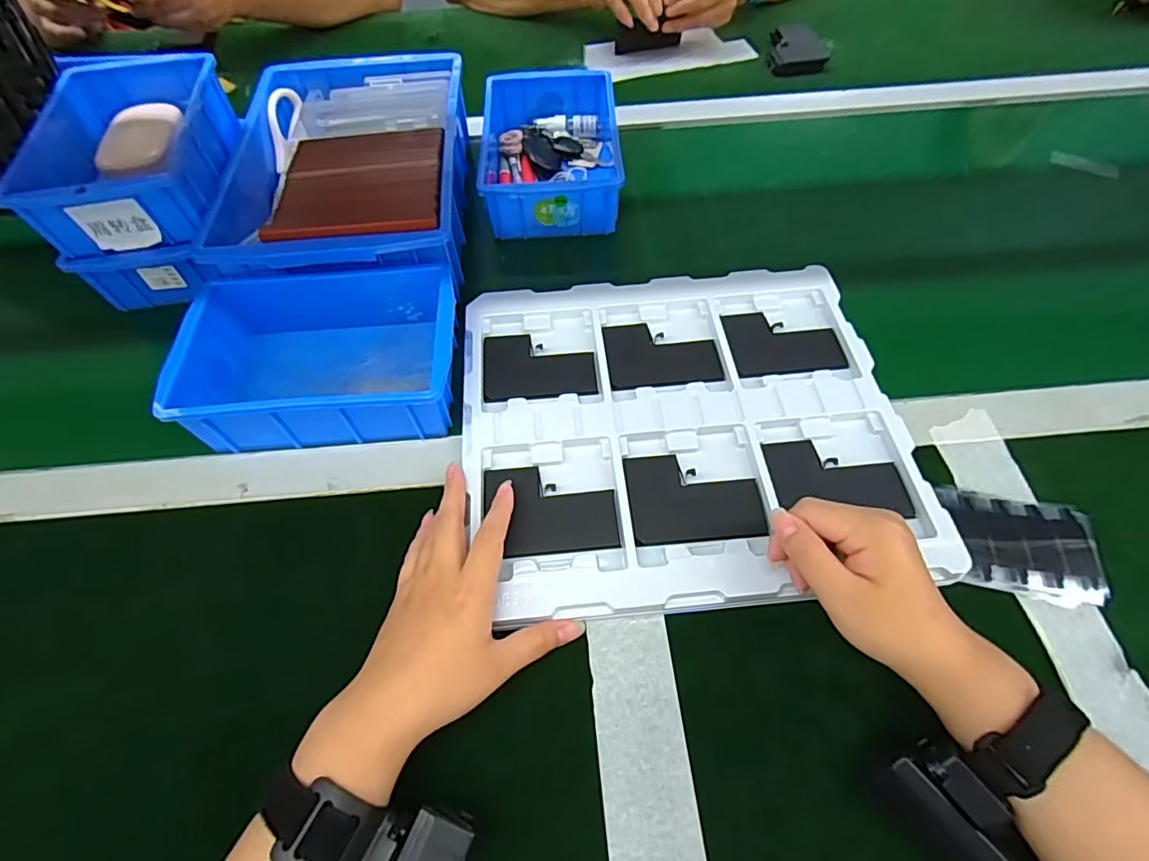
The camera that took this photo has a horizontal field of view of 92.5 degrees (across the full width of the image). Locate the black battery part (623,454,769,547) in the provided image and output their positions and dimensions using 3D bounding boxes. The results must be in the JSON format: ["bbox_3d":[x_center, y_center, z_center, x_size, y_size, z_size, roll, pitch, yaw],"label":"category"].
[{"bbox_3d":[0.083,0.045,0.384,0.089,0.009,0.066,-3,59,0],"label":"black battery part"}]

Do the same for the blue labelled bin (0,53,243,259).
[{"bbox_3d":[-0.394,-0.253,0.501,0.142,0.064,0.216,-8,59,-3],"label":"blue labelled bin"}]

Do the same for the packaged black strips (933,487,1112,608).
[{"bbox_3d":[0.299,0.076,0.367,0.096,0.005,0.070,10,61,5],"label":"packaged black strips"}]

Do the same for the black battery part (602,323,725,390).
[{"bbox_3d":[0.071,-0.064,0.451,0.089,0.006,0.068,-4,59,-1],"label":"black battery part"}]

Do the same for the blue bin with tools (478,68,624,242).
[{"bbox_3d":[-0.025,-0.291,0.572,0.127,0.057,0.200,-2,59,0],"label":"blue bin with tools"}]

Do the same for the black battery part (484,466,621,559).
[{"bbox_3d":[-0.017,0.054,0.386,0.090,0.004,0.067,-5,58,-2],"label":"black battery part"}]

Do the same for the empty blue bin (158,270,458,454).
[{"bbox_3d":[-0.194,-0.061,0.435,0.201,0.056,0.140,-4,59,-1],"label":"empty blue bin"}]

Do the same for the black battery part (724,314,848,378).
[{"bbox_3d":[0.171,-0.073,0.453,0.090,0.007,0.065,-6,59,-2],"label":"black battery part"}]

